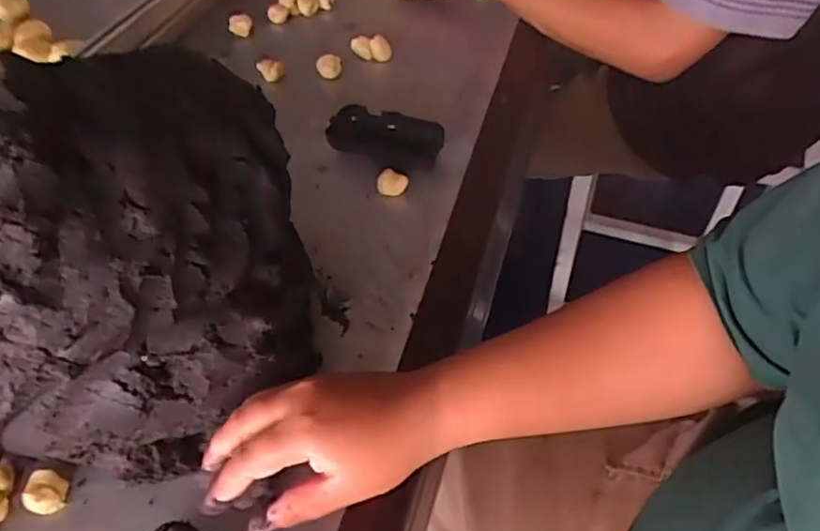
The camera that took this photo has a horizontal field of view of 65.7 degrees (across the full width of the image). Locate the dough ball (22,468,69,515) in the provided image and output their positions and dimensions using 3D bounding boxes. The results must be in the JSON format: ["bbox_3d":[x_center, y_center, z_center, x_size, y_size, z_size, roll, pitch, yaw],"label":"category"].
[{"bbox_3d":[-0.244,0.152,0.425,0.026,0.012,0.026,-1,51,1],"label":"dough ball"}]

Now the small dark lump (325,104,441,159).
[{"bbox_3d":[-0.024,-0.129,0.616,0.109,0.021,0.052,15,53,14],"label":"small dark lump"}]

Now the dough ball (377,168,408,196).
[{"bbox_3d":[-0.017,-0.077,0.591,0.027,0.016,0.018,12,52,12],"label":"dough ball"}]

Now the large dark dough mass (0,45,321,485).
[{"bbox_3d":[-0.189,-0.001,0.398,0.227,0.216,0.177,-8,51,-4],"label":"large dark dough mass"}]

